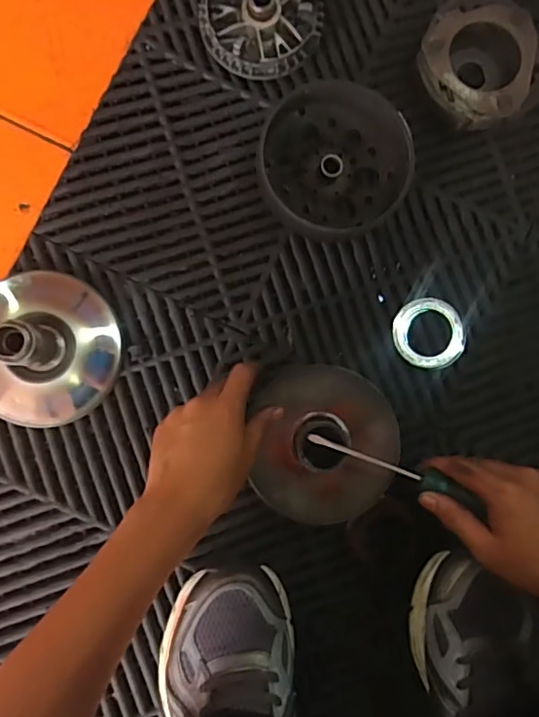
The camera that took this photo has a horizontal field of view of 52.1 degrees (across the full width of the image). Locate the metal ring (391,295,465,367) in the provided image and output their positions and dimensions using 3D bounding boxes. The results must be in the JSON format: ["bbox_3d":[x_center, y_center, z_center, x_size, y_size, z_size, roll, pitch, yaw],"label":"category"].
[{"bbox_3d":[0.148,-0.023,0.511,0.066,0.008,0.066,0,87,-4],"label":"metal ring"}]

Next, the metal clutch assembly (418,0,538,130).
[{"bbox_3d":[0.193,-0.276,0.509,0.112,0.034,0.121,-23,89,-5],"label":"metal clutch assembly"}]

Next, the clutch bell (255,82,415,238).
[{"bbox_3d":[0.056,-0.175,0.491,0.130,0.047,0.124,0,87,-4],"label":"clutch bell"}]

